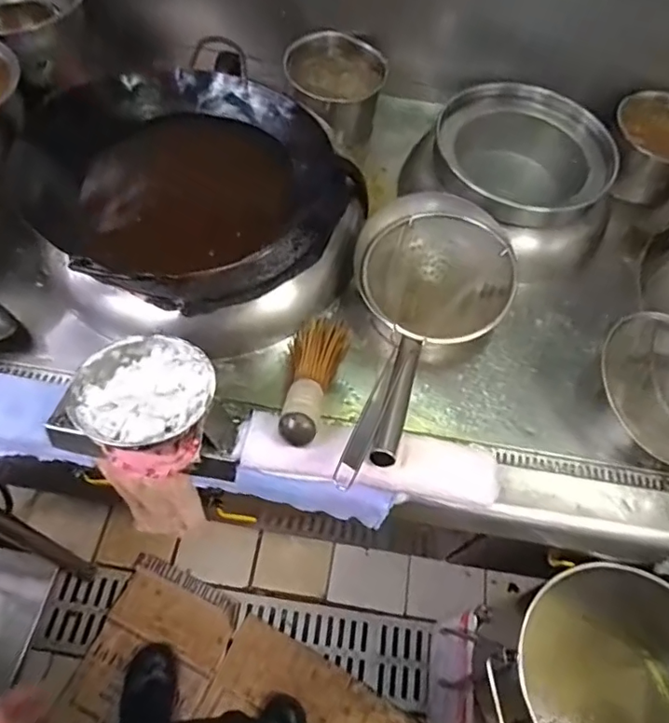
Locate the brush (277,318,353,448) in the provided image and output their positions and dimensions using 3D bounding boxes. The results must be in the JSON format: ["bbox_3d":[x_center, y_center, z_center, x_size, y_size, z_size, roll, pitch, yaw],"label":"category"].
[{"bbox_3d":[-0.037,0.020,0.769,0.084,0.060,0.283,12,29,4],"label":"brush"}]

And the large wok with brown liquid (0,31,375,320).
[{"bbox_3d":[-0.231,-0.301,0.842,0.441,0.131,0.432,1,60,-2],"label":"large wok with brown liquid"}]

